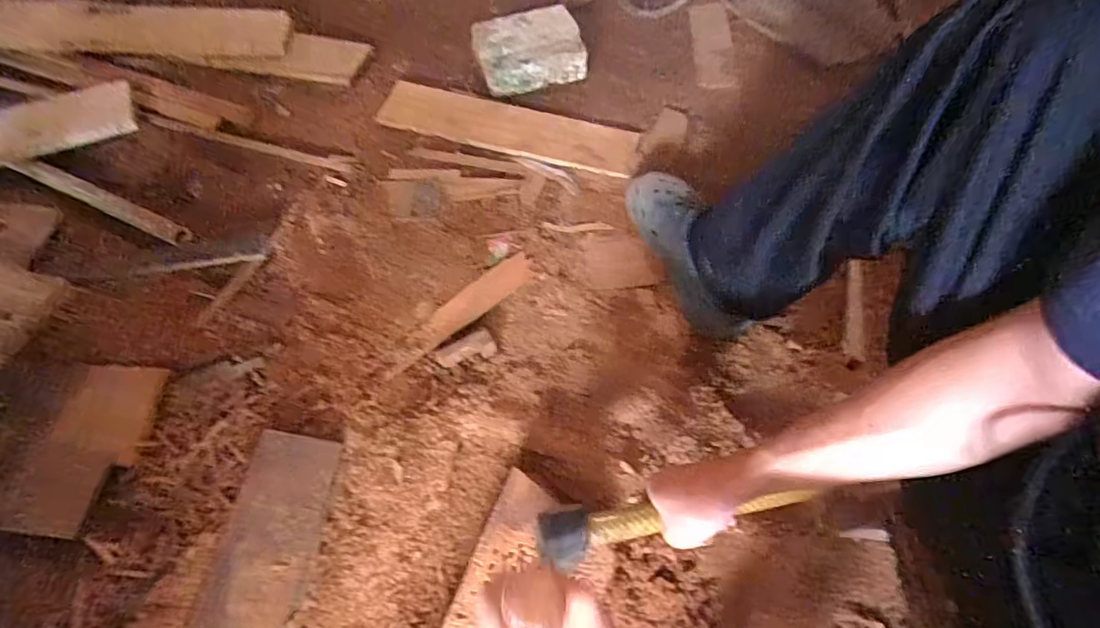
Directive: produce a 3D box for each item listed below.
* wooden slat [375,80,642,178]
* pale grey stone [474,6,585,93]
[{"bbox_3d":[-0.069,-0.299,0.836,0.415,0.014,0.105,14,60,5],"label":"wooden slat"},{"bbox_3d":[-0.037,-0.440,0.886,0.179,0.063,0.122,-18,62,-12],"label":"pale grey stone"}]

